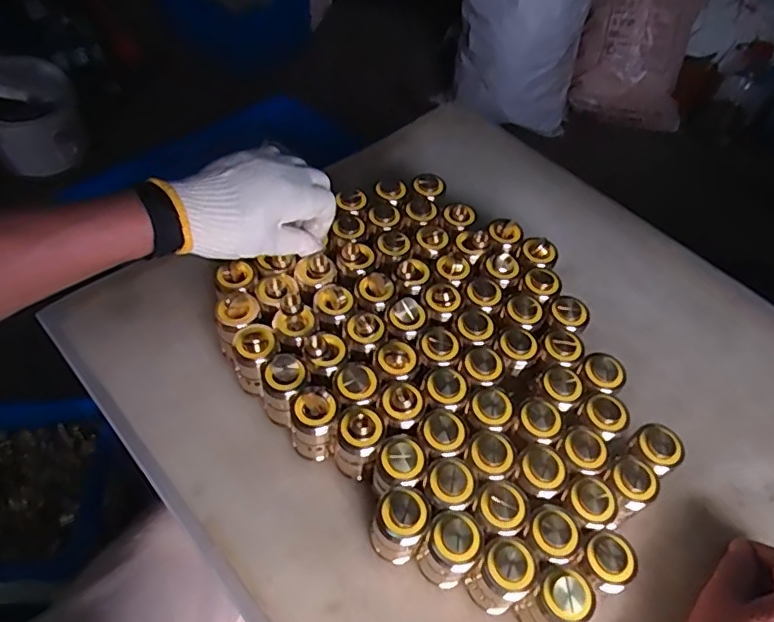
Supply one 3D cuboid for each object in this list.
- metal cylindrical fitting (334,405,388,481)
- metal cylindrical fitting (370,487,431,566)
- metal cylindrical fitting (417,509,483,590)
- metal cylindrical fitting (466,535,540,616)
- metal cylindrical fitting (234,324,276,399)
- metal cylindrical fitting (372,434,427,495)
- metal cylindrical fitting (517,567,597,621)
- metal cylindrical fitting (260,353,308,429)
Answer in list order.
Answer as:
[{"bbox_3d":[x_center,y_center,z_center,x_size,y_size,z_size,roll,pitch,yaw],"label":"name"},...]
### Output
[{"bbox_3d":[-0.022,0.105,0.457,0.039,0.070,0.038,2,54,-2],"label":"metal cylindrical fitting"},{"bbox_3d":[0.008,0.159,0.422,0.041,0.063,0.044,26,57,14],"label":"metal cylindrical fitting"},{"bbox_3d":[0.046,0.175,0.417,0.038,0.066,0.044,28,58,16],"label":"metal cylindrical fitting"},{"bbox_3d":[0.084,0.189,0.408,0.039,0.070,0.037,2,54,-2],"label":"metal cylindrical fitting"},{"bbox_3d":[-0.111,0.040,0.487,0.034,0.065,0.040,-10,56,-11],"label":"metal cylindrical fitting"},{"bbox_3d":[0.009,0.128,0.446,0.039,0.070,0.037,3,53,-4],"label":"metal cylindrical fitting"},{"bbox_3d":[0.118,0.207,0.398,0.034,0.069,0.036,-17,57,-15],"label":"metal cylindrical fitting"},{"bbox_3d":[-0.085,0.068,0.478,0.037,0.067,0.037,2,54,-2],"label":"metal cylindrical fitting"}]

